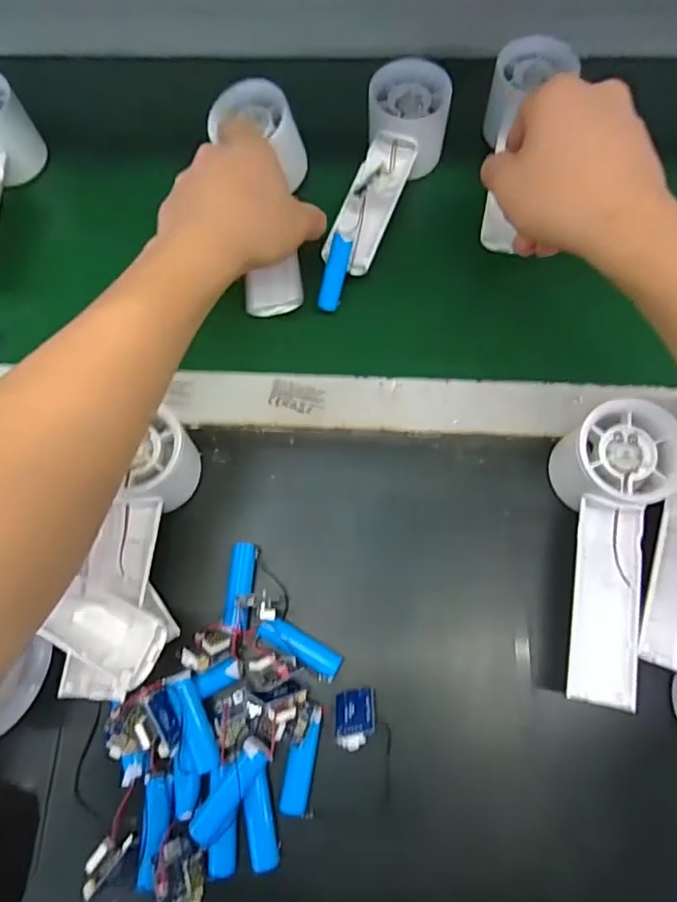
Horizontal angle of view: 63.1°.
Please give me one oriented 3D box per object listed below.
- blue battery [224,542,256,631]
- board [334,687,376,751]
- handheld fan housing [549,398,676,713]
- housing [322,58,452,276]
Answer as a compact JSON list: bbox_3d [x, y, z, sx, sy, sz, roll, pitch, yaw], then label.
[{"bbox_3d":[-0.057,0.078,0.323,0.014,0.012,0.047,2,74,3],"label":"blue battery"},{"bbox_3d":[0.009,0.142,0.293,0.021,0.004,0.034,-10,31,8],"label":"board"},{"bbox_3d":[0.153,0.055,0.304,0.058,0.057,0.157,4,73,3],"label":"handheld fan housing"},{"bbox_3d":[0.038,-0.196,0.385,0.058,0.043,0.156,12,75,6],"label":"housing"}]

